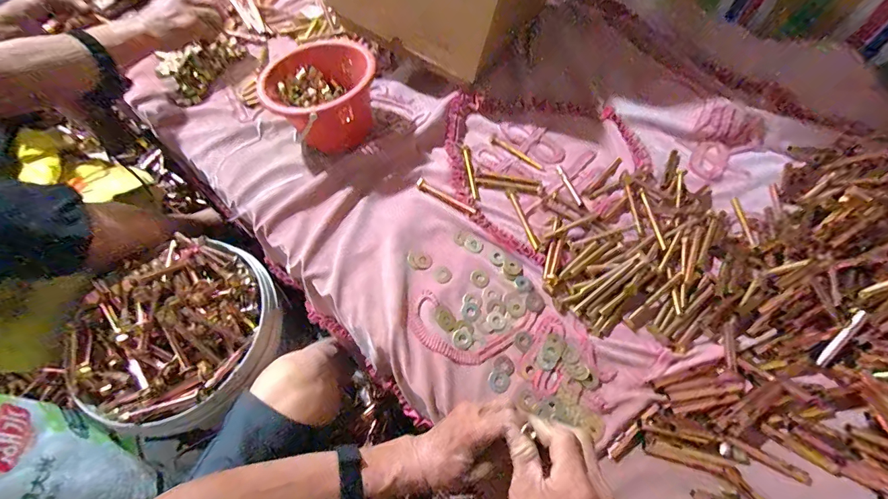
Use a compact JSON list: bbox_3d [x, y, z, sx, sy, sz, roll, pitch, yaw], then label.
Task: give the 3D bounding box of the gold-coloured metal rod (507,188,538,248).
[{"bbox_3d":[0.116,-0.047,0.576,0.010,0.004,0.106,-15,63,-8],"label":"gold-coloured metal rod"}]

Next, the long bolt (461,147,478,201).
[{"bbox_3d":[0.041,-0.124,0.622,0.013,0.005,0.110,-5,62,-3],"label":"long bolt"}]

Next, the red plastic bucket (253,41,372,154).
[{"bbox_3d":[-0.192,-0.240,0.616,0.163,0.113,0.159,0,62,0],"label":"red plastic bucket"}]

